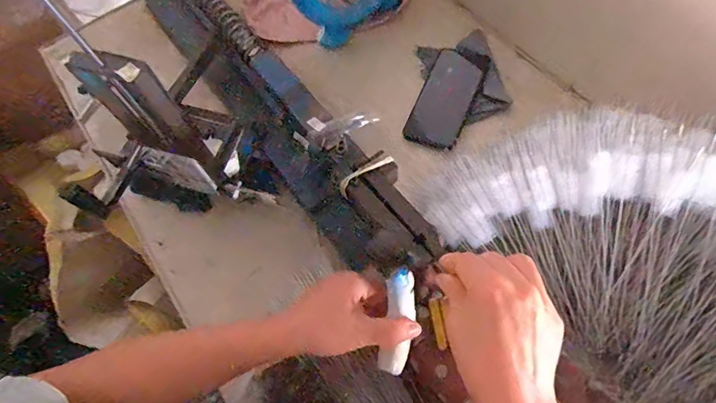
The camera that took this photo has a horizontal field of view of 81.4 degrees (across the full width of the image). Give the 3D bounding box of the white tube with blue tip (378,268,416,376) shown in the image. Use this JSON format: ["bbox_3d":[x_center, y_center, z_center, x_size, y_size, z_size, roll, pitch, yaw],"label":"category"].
[{"bbox_3d":[0.036,0.109,0.375,0.027,0.017,0.101,8,106,7],"label":"white tube with blue tip"}]

